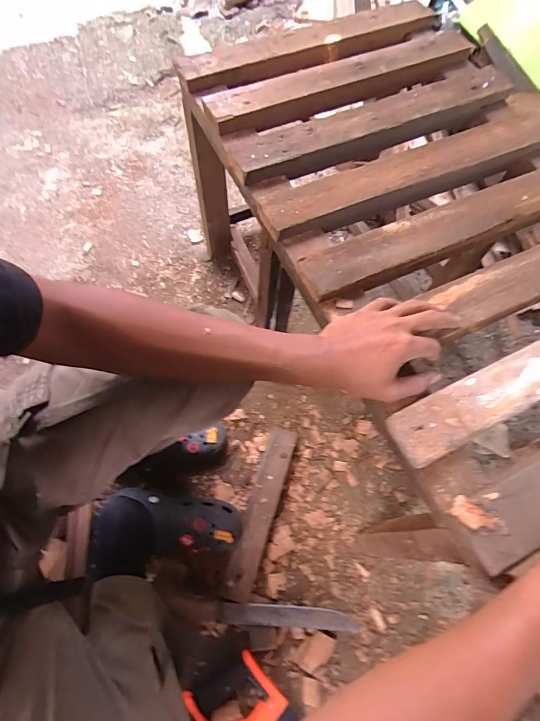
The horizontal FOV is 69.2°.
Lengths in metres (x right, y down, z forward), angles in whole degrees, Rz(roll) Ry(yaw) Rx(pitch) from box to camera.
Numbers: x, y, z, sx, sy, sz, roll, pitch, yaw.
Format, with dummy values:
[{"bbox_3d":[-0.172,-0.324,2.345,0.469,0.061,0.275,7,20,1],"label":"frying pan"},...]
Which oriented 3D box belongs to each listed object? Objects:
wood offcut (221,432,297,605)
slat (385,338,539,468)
[{"bbox_3d":[-0.016,0.281,0.739,0.053,0.043,0.306,17,66,6],"label":"wood offcut"},{"bbox_3d":[0.328,-0.010,0.426,0.446,0.013,0.054,-24,70,-12],"label":"slat"}]

